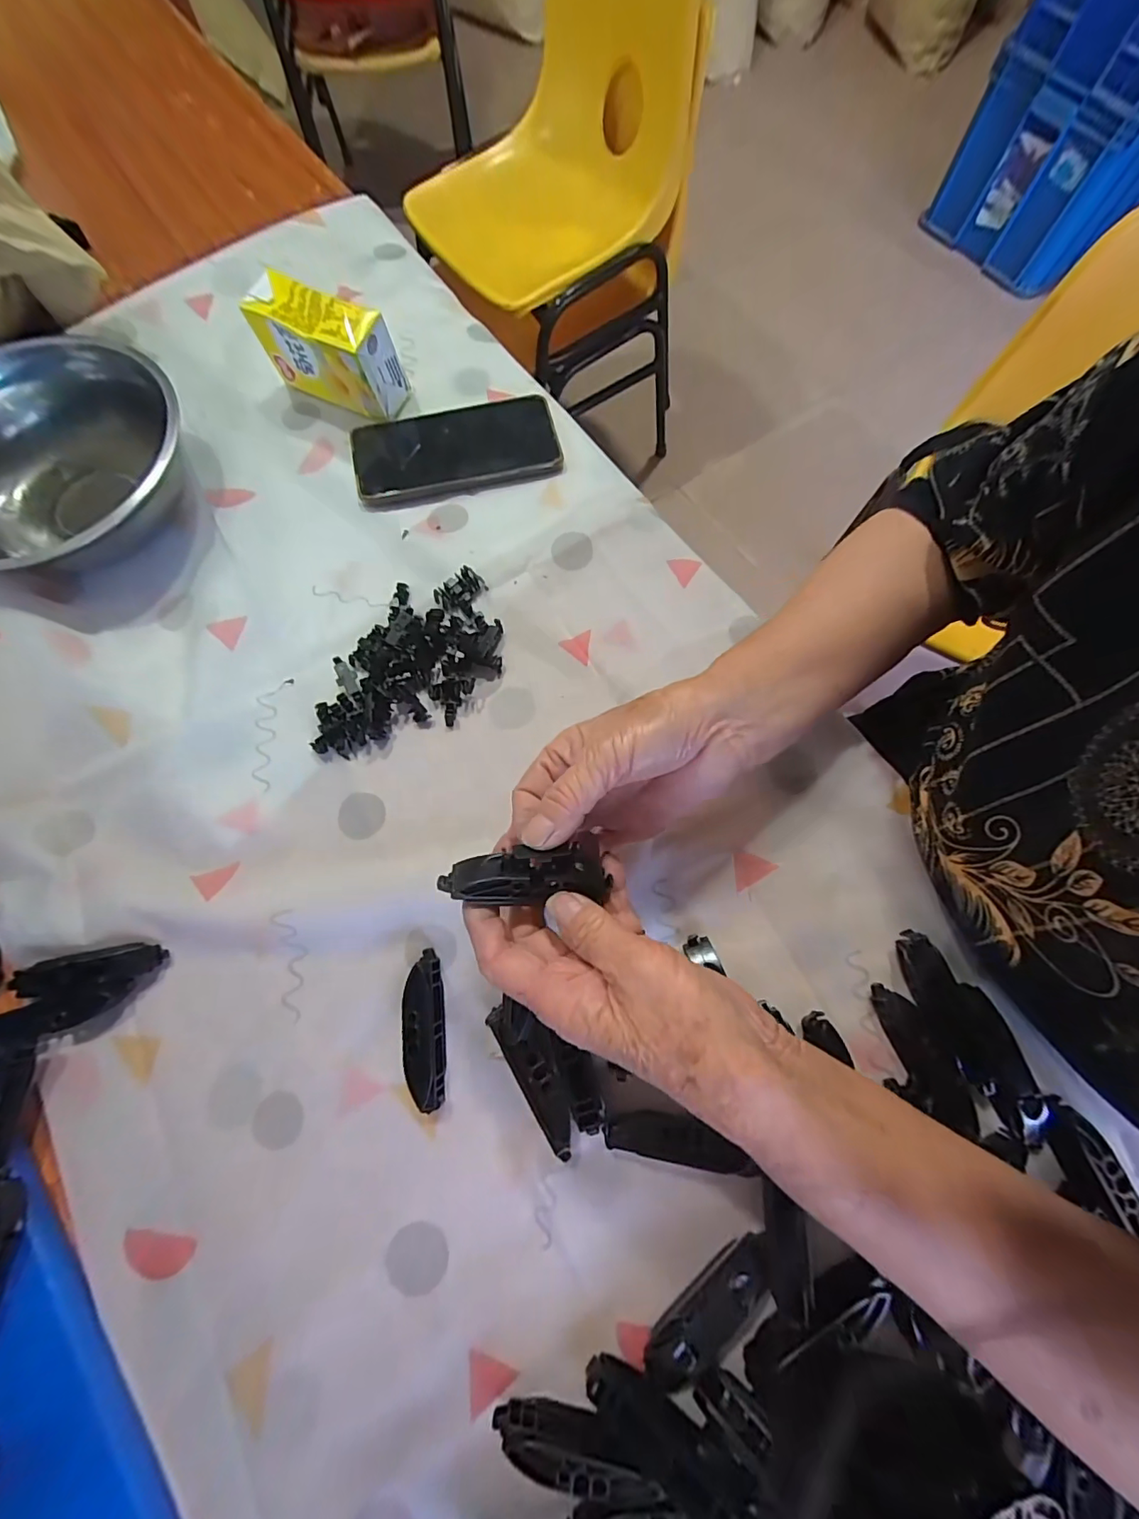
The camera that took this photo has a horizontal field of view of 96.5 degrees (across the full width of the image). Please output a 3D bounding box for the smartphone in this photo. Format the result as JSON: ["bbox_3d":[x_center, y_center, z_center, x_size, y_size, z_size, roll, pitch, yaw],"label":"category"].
[{"bbox_3d":[-0.094,-0.258,0.419,0.163,0.010,0.085,-15,74,-4],"label":"smartphone"}]

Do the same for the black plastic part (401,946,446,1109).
[{"bbox_3d":[-0.083,0.153,0.290,0.022,0.013,0.079,-8,73,-2],"label":"black plastic part"}]

